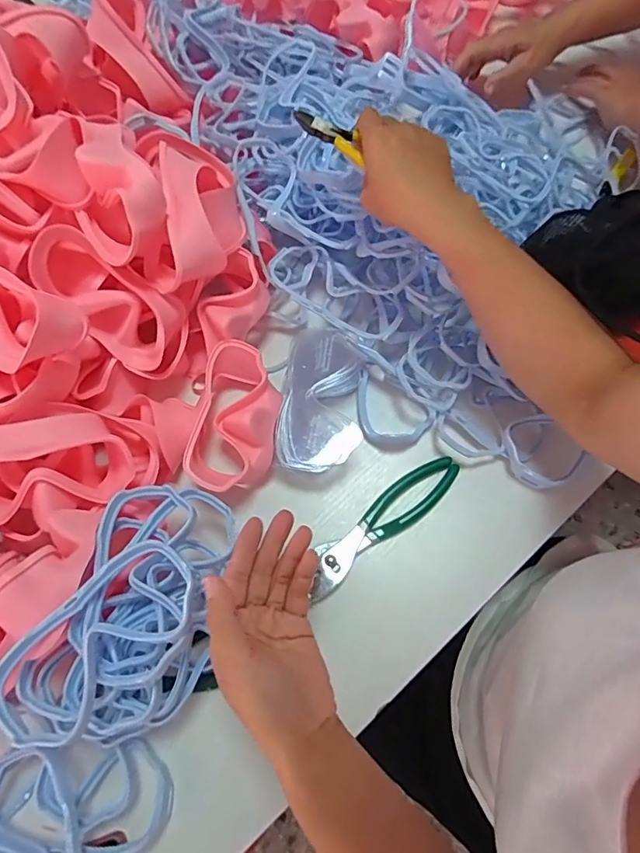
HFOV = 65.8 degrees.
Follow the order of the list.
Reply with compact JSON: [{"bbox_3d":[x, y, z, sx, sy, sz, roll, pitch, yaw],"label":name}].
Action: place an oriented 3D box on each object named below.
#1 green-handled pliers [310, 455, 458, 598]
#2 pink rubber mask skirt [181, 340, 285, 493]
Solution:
[{"bbox_3d":[0.060,0.089,0.470,0.178,0.013,0.038,-37,71,-11],"label":"green-handled pliers"},{"bbox_3d":[-0.082,-0.007,0.483,0.084,0.064,0.144,4,69,4],"label":"pink rubber mask skirt"}]

